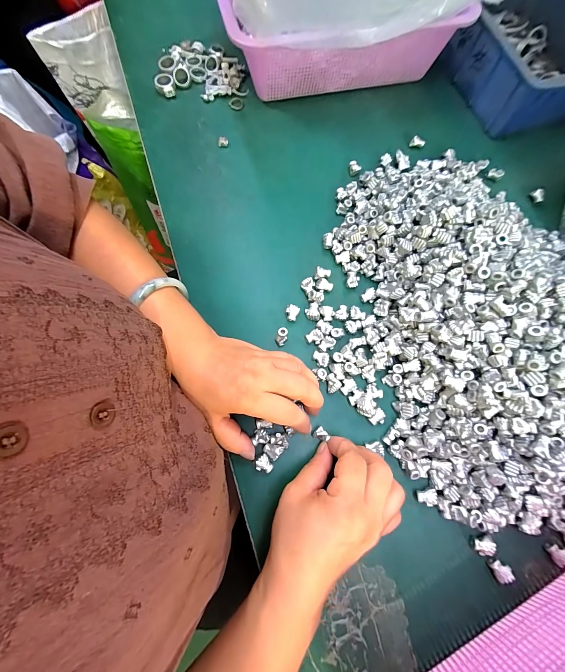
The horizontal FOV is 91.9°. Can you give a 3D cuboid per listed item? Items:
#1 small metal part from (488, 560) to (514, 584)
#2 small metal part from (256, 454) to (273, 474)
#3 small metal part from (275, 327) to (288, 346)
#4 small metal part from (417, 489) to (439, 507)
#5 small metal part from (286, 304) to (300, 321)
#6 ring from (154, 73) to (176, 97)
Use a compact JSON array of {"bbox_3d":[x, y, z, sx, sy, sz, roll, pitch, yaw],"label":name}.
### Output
[{"bbox_3d":[0.184,0.198,0.230,0.014,0.007,0.015,0,75,0],"label":"small metal part"},{"bbox_3d":[-0.017,0.119,0.252,0.013,0.012,0.016,-32,78,-8],"label":"small metal part"},{"bbox_3d":[-0.001,0.001,0.282,0.010,0.017,0.016,26,77,6],"label":"small metal part"},{"bbox_3d":[0.129,0.145,0.246,0.016,0.010,0.012,-12,76,-3],"label":"small metal part"},{"bbox_3d":[0.010,-0.025,0.292,0.013,0.011,0.015,23,76,5],"label":"small metal part"},{"bbox_3d":[-0.159,-0.341,0.372,0.025,0.011,0.032,-24,77,-6],"label":"ring"}]

